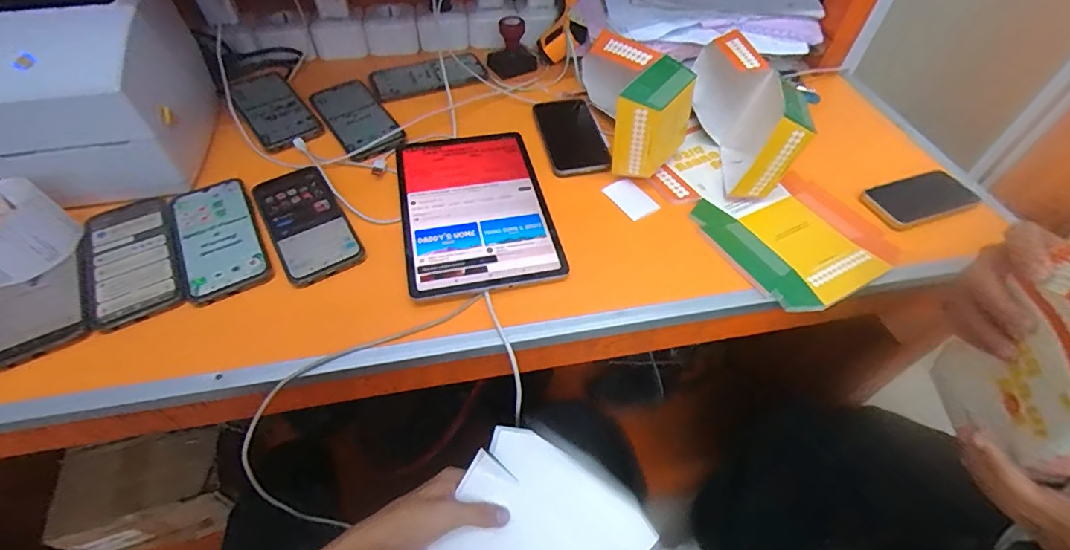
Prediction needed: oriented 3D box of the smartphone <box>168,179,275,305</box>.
[{"bbox_3d":[-0.346,-0.041,0.526,0.083,0.015,0.167,-25,56,-19],"label":"smartphone"}]

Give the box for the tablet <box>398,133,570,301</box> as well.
[{"bbox_3d":[-0.070,-0.082,0.562,0.160,0.010,0.248,-10,52,-9],"label":"tablet"}]

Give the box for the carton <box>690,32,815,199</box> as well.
[{"bbox_3d":[0.252,-0.204,0.602,0.054,0.112,0.234,-3,52,-3],"label":"carton"}]

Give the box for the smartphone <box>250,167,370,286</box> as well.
[{"bbox_3d":[-0.257,-0.064,0.541,0.078,0.007,0.174,-26,56,-20],"label":"smartphone"}]

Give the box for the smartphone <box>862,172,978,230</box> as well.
[{"bbox_3d":[0.464,-0.094,0.585,0.127,0.013,0.068,-12,53,-11],"label":"smartphone"}]

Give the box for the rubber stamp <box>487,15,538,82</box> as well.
[{"bbox_3d":[-0.036,-0.349,0.737,0.068,0.074,0.057,-30,58,-23],"label":"rubber stamp"}]

